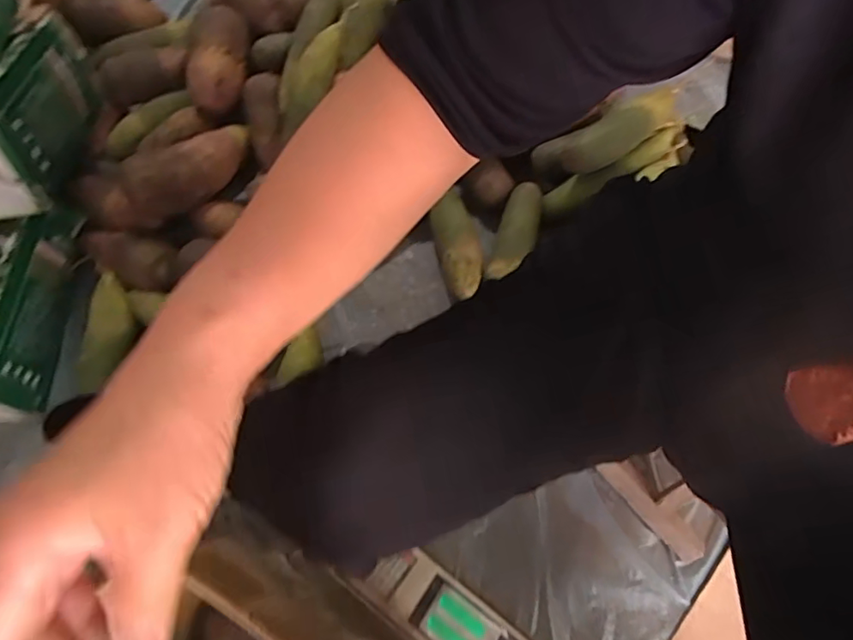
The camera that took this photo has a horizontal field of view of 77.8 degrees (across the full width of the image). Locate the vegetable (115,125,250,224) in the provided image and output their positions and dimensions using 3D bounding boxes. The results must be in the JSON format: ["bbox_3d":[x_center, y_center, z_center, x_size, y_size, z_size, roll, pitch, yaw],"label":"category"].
[{"bbox_3d":[-0.318,-0.216,0.735,0.093,0.073,0.214,36,56,12],"label":"vegetable"}]

